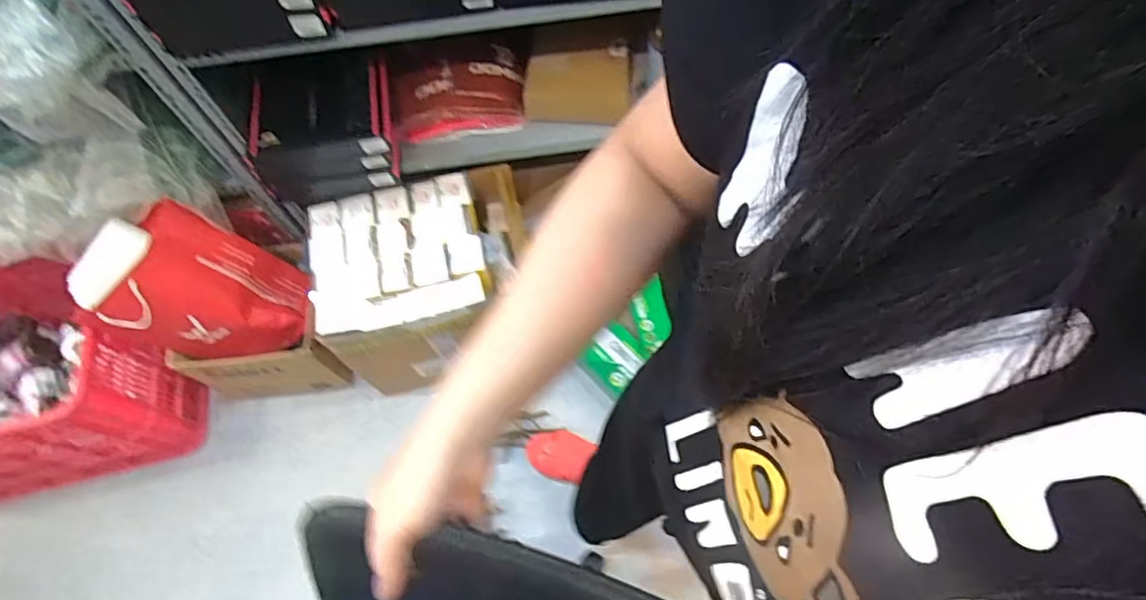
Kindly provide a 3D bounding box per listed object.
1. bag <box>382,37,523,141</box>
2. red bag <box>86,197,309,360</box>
[{"bbox_3d":[-0.217,-0.419,1.130,0.270,0.126,0.150,-13,65,-4],"label":"bag"},{"bbox_3d":[-0.726,-0.008,1.158,0.099,0.319,0.255,6,70,48],"label":"red bag"}]

